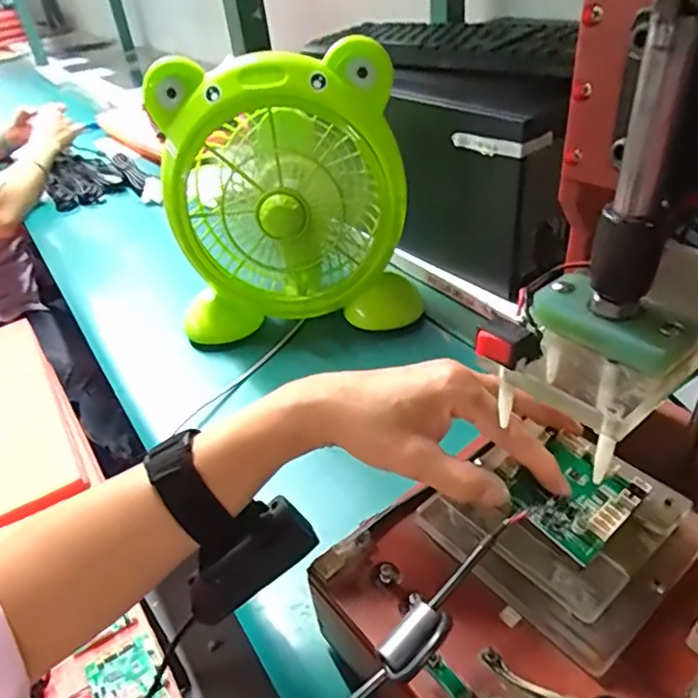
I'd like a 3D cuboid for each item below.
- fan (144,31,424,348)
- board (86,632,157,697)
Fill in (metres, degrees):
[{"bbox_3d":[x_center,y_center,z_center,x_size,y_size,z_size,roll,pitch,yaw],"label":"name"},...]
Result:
[{"bbox_3d":[-0.065,-0.168,0.594,0.227,0.251,0.150,-6,36,1],"label":"fan"},{"bbox_3d":[-0.199,0.291,0.508,0.055,0.010,0.054,-25,39,-23],"label":"board"}]

